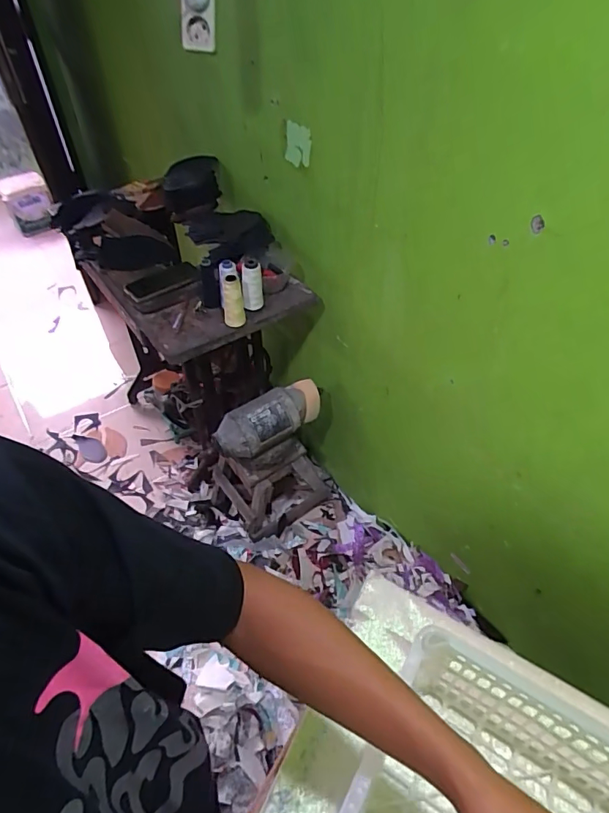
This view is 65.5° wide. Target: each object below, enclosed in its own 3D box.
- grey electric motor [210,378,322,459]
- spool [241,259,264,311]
[{"bbox_3d":[-0.084,0.032,1.211,0.288,0.092,0.102,-28,53,-24],"label":"grey electric motor"},{"bbox_3d":[-0.118,-0.272,1.068,0.045,0.113,0.039,-7,48,-7],"label":"spool"}]

